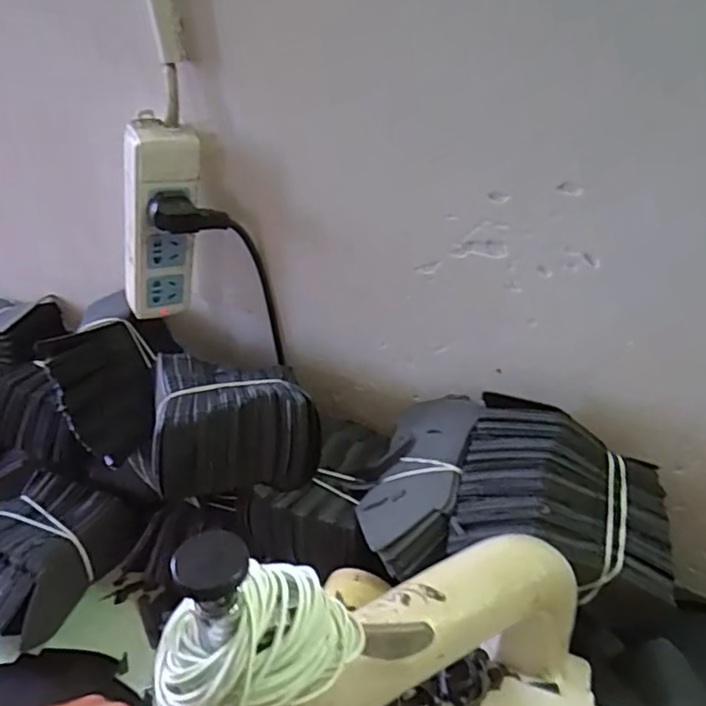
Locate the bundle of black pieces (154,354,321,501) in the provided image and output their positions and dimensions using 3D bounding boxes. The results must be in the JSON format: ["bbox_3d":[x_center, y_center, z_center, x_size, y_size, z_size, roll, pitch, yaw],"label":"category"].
[{"bbox_3d":[-0.102,0.053,0.517,0.129,0.066,0.127,-12,36,-12],"label":"bundle of black pieces"}]

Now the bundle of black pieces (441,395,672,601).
[{"bbox_3d":[0.146,0.097,0.418,0.143,0.059,0.121,8,37,17],"label":"bundle of black pieces"}]

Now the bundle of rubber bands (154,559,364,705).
[{"bbox_3d":[-0.033,0.101,0.212,0.073,0.033,0.041,-19,38,-20],"label":"bundle of rubber bands"}]

